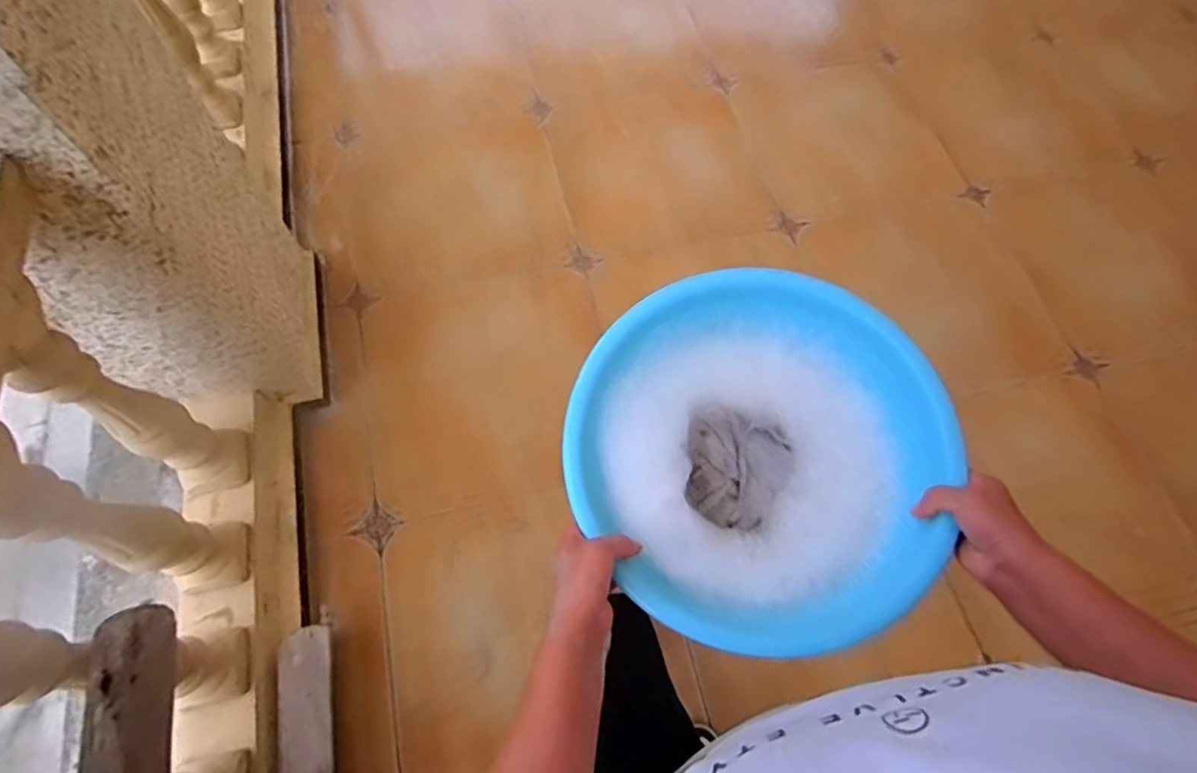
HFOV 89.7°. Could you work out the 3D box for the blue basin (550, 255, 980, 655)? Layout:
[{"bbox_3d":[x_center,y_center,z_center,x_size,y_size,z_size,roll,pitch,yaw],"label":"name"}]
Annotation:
[{"bbox_3d":[0.151,0.068,0.583,0.335,0.088,0.335,0,71,0],"label":"blue basin"}]

